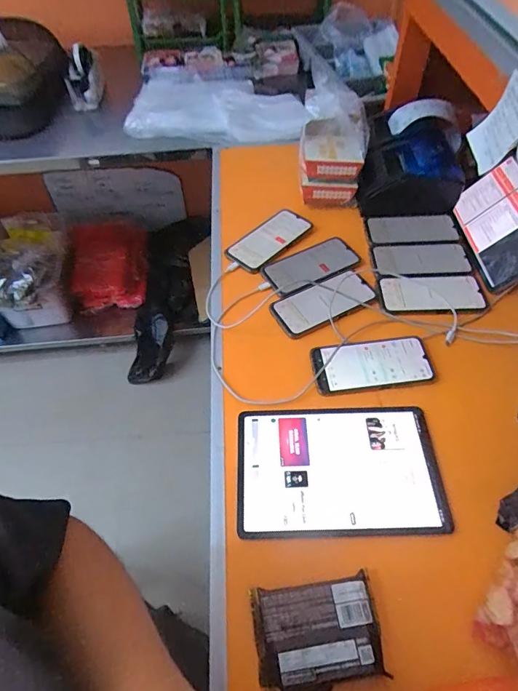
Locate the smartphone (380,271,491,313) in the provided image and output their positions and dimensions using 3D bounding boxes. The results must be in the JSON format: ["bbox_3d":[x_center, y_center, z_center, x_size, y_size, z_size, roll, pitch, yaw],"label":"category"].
[{"bbox_3d":[0.286,-0.085,0.697,0.165,0.011,0.080,-3,54,-1],"label":"smartphone"}]

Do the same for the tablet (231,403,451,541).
[{"bbox_3d":[0.099,0.155,0.533,0.250,0.008,0.162,-1,54,0],"label":"tablet"}]

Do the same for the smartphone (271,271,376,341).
[{"bbox_3d":[0.105,-0.074,0.688,0.165,0.011,0.080,-23,57,-15],"label":"smartphone"}]

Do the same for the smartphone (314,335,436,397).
[{"bbox_3d":[0.165,0.029,0.617,0.164,0.013,0.081,-7,54,-4],"label":"smartphone"}]

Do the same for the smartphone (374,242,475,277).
[{"bbox_3d":[0.285,-0.153,0.742,0.163,0.007,0.079,-2,54,0],"label":"smartphone"}]

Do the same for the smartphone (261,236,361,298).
[{"bbox_3d":[0.092,-0.142,0.742,0.163,0.011,0.085,-23,57,-15],"label":"smartphone"}]

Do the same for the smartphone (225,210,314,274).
[{"bbox_3d":[0.019,-0.196,0.778,0.157,0.012,0.077,-41,73,-17],"label":"smartphone"}]

